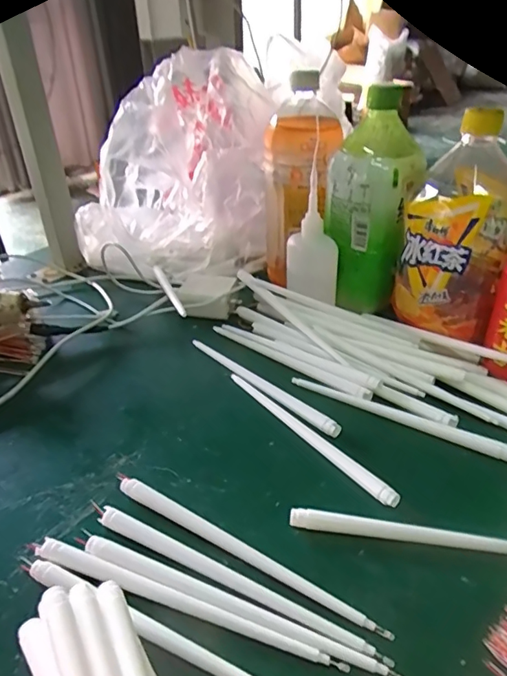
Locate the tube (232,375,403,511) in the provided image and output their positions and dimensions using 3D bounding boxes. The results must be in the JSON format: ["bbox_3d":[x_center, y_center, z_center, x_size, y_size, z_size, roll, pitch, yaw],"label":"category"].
[{"bbox_3d":[0.038,0.070,0.391,0.013,0.013,0.181,-23,39,-29],"label":"tube"}]

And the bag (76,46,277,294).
[{"bbox_3d":[-0.096,-0.199,0.610,0.228,0.207,0.235,2,33,6],"label":"bag"}]

